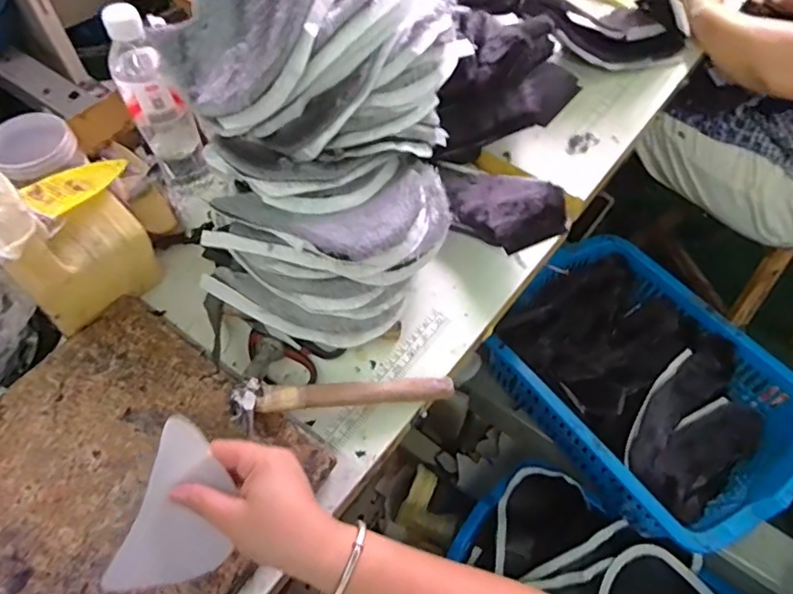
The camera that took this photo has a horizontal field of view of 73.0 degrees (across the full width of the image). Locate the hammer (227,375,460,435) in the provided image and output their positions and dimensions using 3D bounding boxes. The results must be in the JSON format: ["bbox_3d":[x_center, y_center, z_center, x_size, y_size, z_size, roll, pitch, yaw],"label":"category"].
[{"bbox_3d":[-0.048,0.096,0.521,0.215,0.052,0.055,-9,59,-7],"label":"hammer"}]

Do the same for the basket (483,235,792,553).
[{"bbox_3d":[0.452,0.152,0.993,0.400,0.156,0.520,-32,64,-20],"label":"basket"}]

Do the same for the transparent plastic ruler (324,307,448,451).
[{"bbox_3d":[-0.007,0.083,0.574,0.026,0.009,0.191,37,64,16],"label":"transparent plastic ruler"}]

